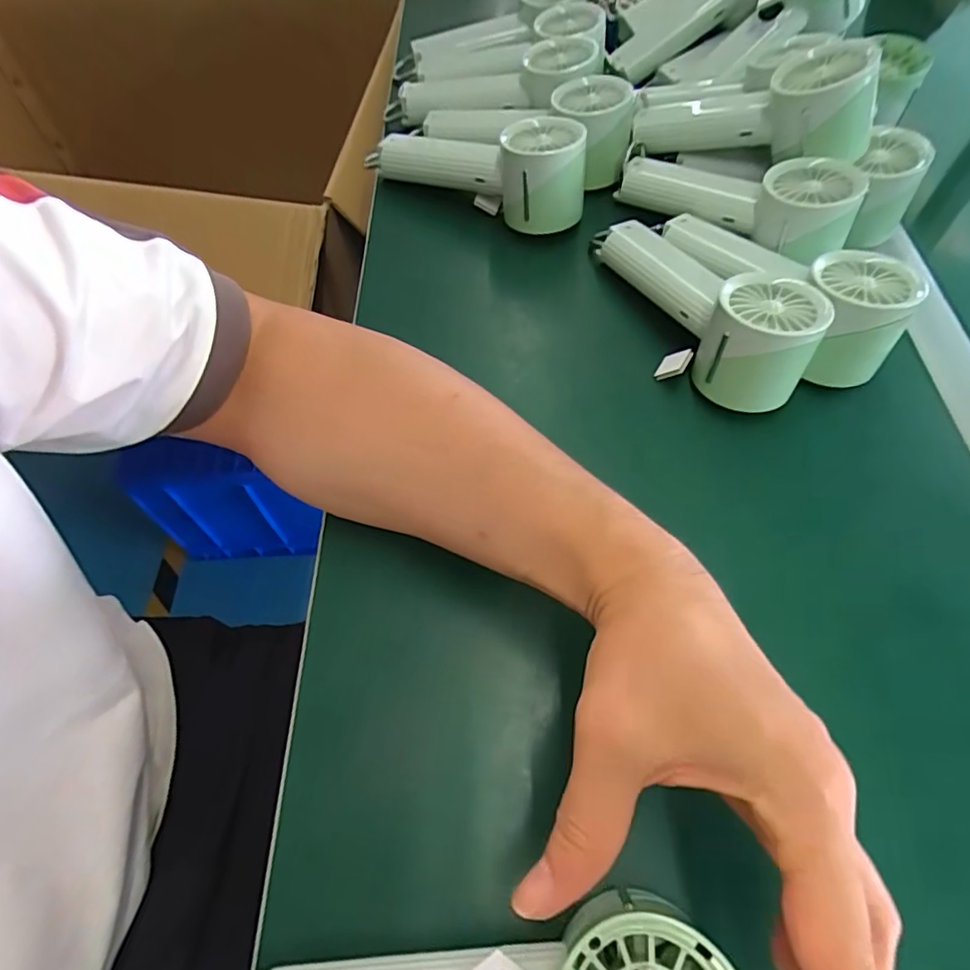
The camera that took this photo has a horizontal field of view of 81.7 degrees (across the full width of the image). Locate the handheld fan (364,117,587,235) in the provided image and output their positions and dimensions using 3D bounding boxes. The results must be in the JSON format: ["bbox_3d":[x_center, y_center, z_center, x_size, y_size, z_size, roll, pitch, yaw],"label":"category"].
[{"bbox_3d":[-0.013,-0.254,0.439,0.189,0.065,0.066,25,63,14],"label":"handheld fan"}]

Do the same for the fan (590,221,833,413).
[{"bbox_3d":[0.143,-0.127,0.369,0.064,0.066,0.175,-18,61,-10],"label":"fan"}]

